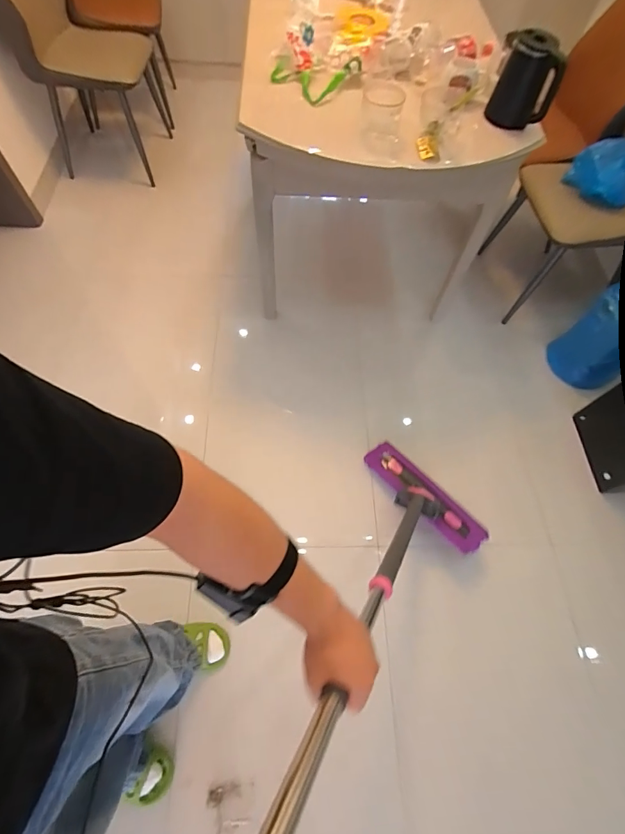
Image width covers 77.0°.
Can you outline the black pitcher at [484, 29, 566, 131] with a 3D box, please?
[{"bbox_3d":[0.570,-0.901,1.051,0.164,0.182,0.145,24,66,8],"label":"black pitcher"}]

